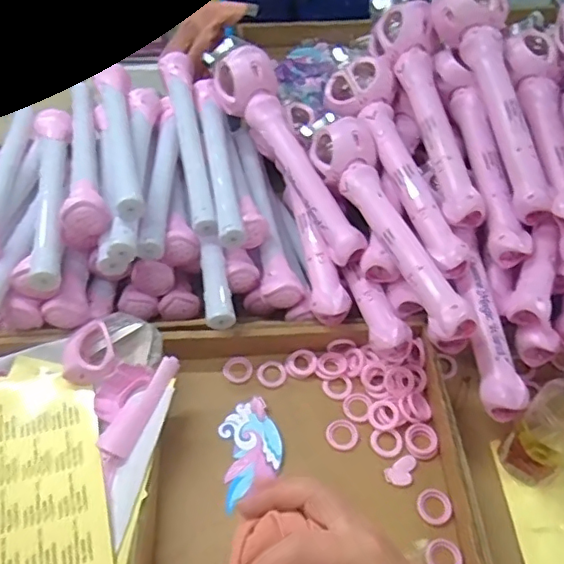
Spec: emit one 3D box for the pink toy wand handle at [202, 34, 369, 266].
[{"bbox_3d":[0.006,-0.186,0.762,0.067,0.067,0.362,-27,76,-17],"label":"pink toy wand handle"}]

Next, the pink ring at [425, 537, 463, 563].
[{"bbox_3d":[0.172,0.294,0.603,0.037,0.004,0.040,-1,55,1],"label":"pink ring"}]

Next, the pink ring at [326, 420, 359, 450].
[{"bbox_3d":[0.073,0.185,0.686,0.038,0.004,0.039,-1,55,1],"label":"pink ring"}]

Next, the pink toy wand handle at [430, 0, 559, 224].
[{"bbox_3d":[0.270,-0.233,0.720,0.075,0.071,0.335,-11,76,-7],"label":"pink toy wand handle"}]

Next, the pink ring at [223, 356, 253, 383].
[{"bbox_3d":[-0.057,0.116,0.743,0.037,0.008,0.039,-1,55,1],"label":"pink ring"}]

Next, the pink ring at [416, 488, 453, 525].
[{"bbox_3d":[0.172,0.252,0.635,0.036,0.005,0.038,-1,55,1],"label":"pink ring"}]

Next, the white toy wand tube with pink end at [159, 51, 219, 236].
[{"bbox_3d":[-0.127,-0.196,0.780,0.046,0.069,0.305,-11,55,-7],"label":"white toy wand tube with pink end"}]

